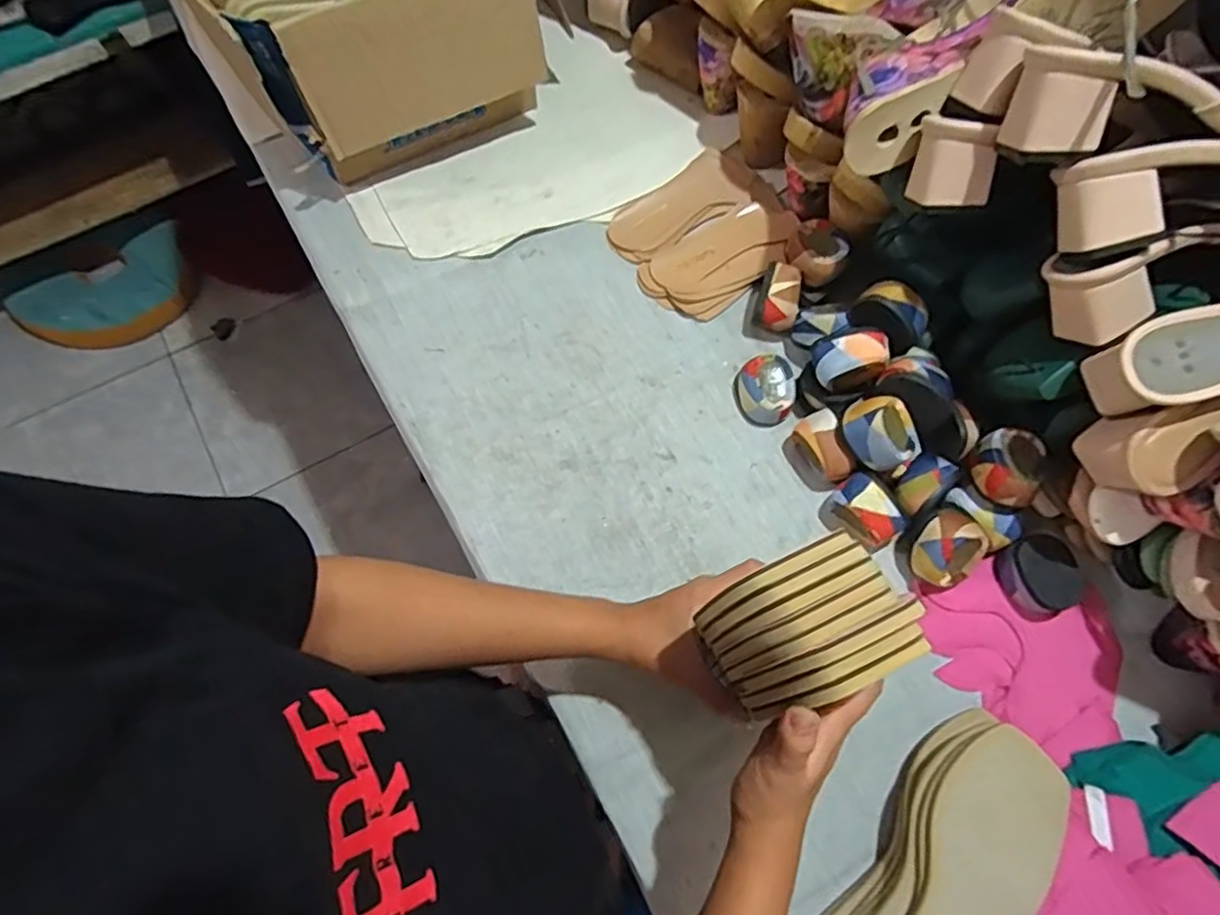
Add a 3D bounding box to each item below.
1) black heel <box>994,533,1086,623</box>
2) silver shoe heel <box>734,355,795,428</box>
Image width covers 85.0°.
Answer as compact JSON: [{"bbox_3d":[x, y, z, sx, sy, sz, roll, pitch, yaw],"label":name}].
[{"bbox_3d":[0.360,0.100,0.557,0.052,0.031,0.064,-17,70,-7],"label":"black heel"},{"bbox_3d":[0.146,-0.066,0.624,0.050,0.035,0.063,-9,70,-4],"label":"silver shoe heel"}]

